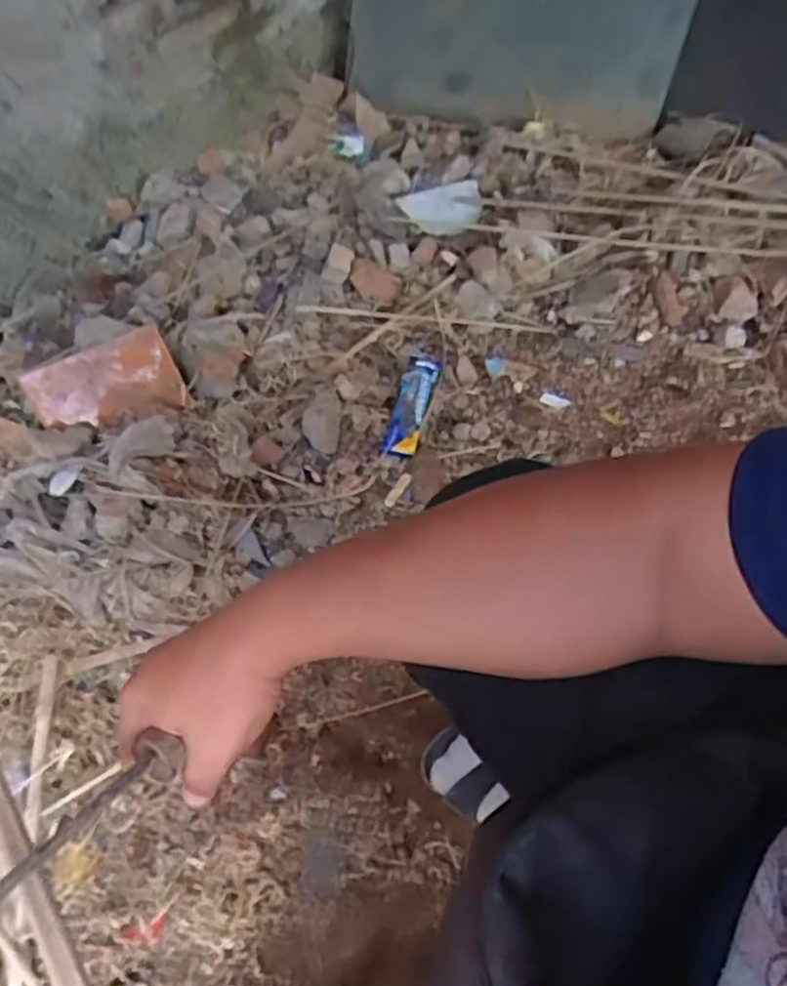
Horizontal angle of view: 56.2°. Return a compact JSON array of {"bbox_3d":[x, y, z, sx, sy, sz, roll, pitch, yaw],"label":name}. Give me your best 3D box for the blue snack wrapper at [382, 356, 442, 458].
[{"bbox_3d":[0.027,-0.129,1.070,0.046,0.031,0.173,9,56,15],"label":"blue snack wrapper"}]

